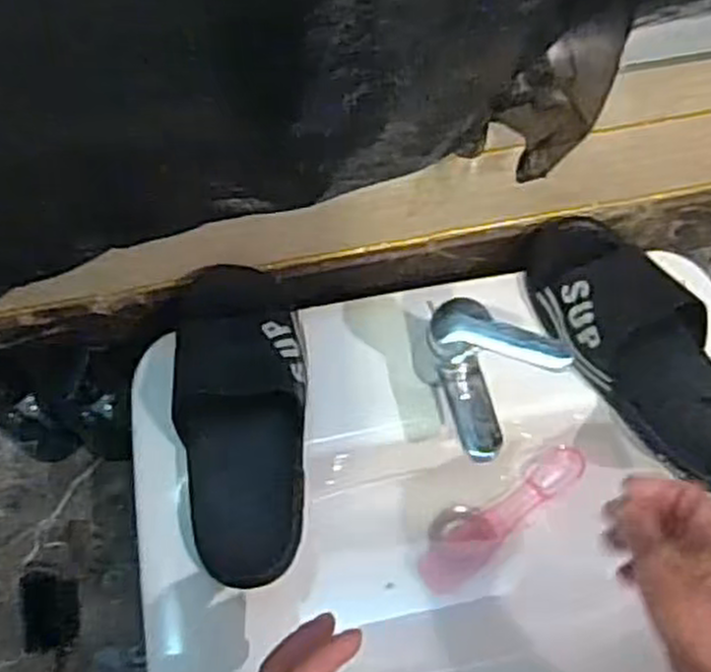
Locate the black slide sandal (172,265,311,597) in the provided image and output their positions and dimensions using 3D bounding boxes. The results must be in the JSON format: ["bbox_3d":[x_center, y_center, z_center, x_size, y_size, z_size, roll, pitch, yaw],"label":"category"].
[{"bbox_3d":[-0.091,0.065,0.655,0.108,0.066,0.267,-5,76,-4],"label":"black slide sandal"}]

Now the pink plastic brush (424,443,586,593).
[{"bbox_3d":[0.139,0.171,0.738,0.183,0.032,0.040,-35,68,-16],"label":"pink plastic brush"}]

